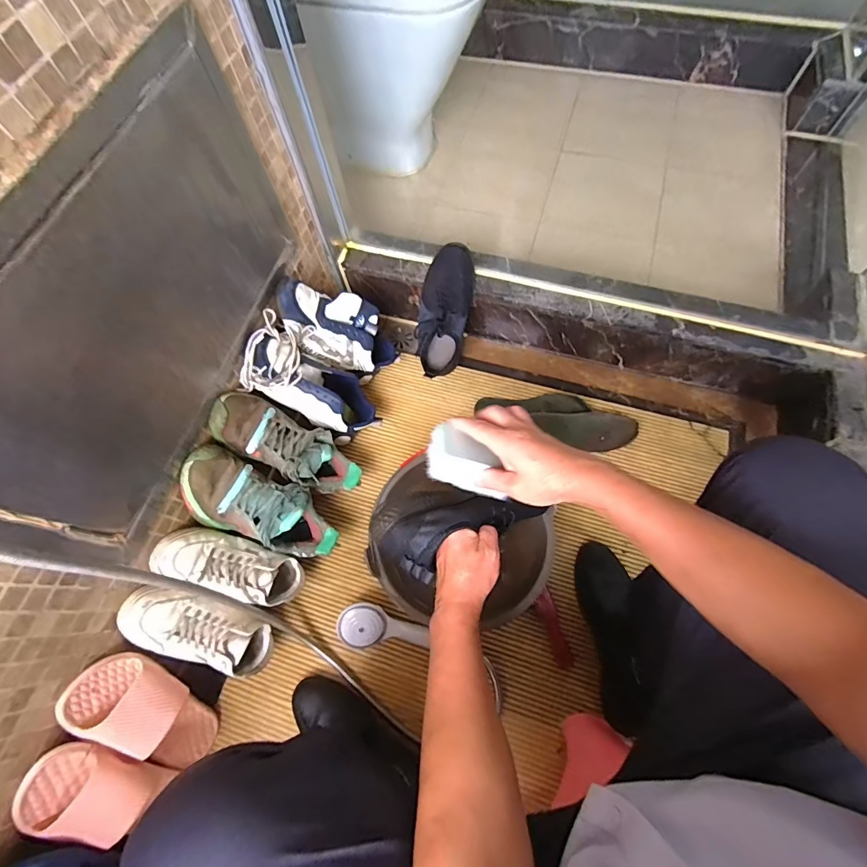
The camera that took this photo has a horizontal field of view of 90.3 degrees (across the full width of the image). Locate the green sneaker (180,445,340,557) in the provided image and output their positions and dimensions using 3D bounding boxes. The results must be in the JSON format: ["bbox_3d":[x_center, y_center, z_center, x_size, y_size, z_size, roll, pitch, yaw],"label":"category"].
[{"bbox_3d":[-0.280,0.125,0.713,0.273,0.089,0.121,39,69,-28],"label":"green sneaker"}]

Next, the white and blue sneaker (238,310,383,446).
[{"bbox_3d":[-0.214,-0.092,0.807,0.097,0.282,0.138,-2,62,40],"label":"white and blue sneaker"}]

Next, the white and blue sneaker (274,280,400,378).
[{"bbox_3d":[-0.192,-0.200,0.863,0.263,0.103,0.147,12,91,-36],"label":"white and blue sneaker"}]

